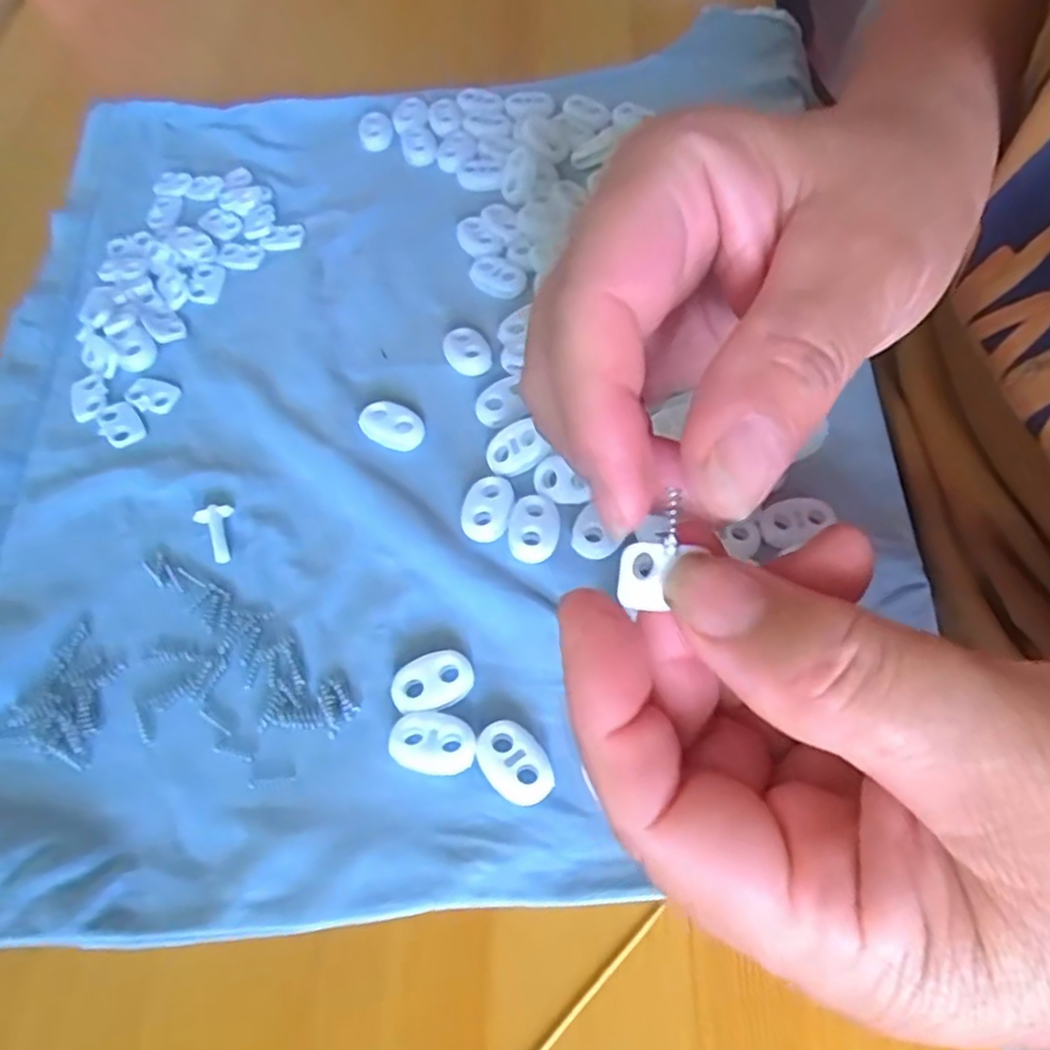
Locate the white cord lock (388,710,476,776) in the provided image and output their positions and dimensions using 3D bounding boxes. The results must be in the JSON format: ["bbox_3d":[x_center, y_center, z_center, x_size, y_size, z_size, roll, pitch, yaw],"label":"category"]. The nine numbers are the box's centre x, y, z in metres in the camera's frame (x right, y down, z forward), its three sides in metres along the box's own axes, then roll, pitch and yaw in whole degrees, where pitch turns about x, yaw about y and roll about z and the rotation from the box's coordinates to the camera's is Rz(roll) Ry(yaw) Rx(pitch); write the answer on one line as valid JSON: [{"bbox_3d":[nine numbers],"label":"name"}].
[{"bbox_3d":[-0.024,0.056,0.187,0.022,0.006,0.016,2,61,4],"label":"white cord lock"}]

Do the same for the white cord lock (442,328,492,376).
[{"bbox_3d":[-0.021,-0.061,0.253,0.015,0.006,0.021,-24,62,-10],"label":"white cord lock"}]

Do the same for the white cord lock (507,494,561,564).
[{"bbox_3d":[0.003,0.001,0.217,0.015,0.004,0.022,2,61,5],"label":"white cord lock"}]

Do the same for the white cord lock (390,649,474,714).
[{"bbox_3d":[-0.025,0.043,0.196,0.022,0.005,0.015,-16,61,-6],"label":"white cord lock"}]

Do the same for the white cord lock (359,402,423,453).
[{"bbox_3d":[-0.044,-0.032,0.239,0.022,0.006,0.015,33,68,20],"label":"white cord lock"}]

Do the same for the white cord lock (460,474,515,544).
[{"bbox_3d":[-0.011,-0.006,0.221,0.015,0.004,0.022,11,62,10],"label":"white cord lock"}]

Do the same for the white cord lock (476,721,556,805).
[{"bbox_3d":[-0.003,0.061,0.184,0.015,0.004,0.022,-34,65,-15],"label":"white cord lock"}]

